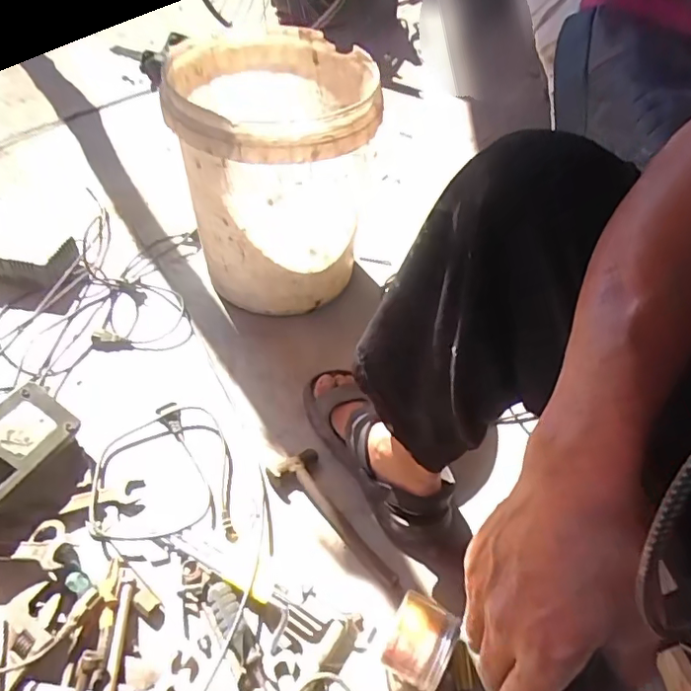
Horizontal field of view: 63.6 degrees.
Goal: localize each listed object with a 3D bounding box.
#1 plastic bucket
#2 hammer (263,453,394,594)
[{"bbox_3d":[-0.112,-0.289,0.900,0.279,0.331,0.340,0,51,-6],"label":"plastic bucket"},{"bbox_3d":[-0.018,0.224,0.715,0.069,0.020,0.218,-29,60,-26],"label":"hammer"}]

